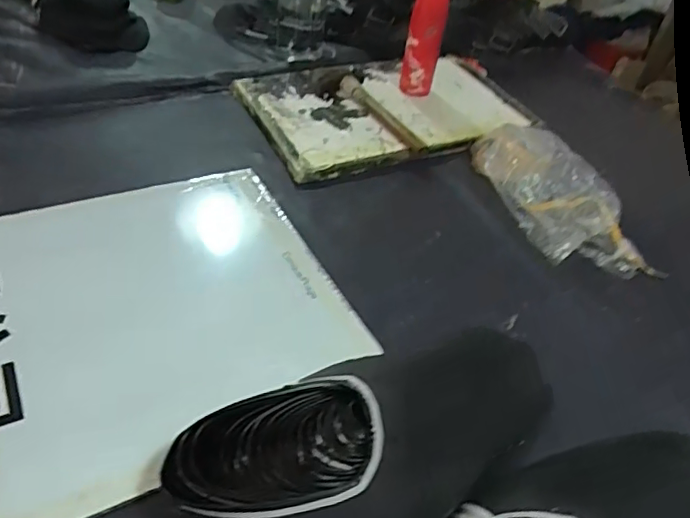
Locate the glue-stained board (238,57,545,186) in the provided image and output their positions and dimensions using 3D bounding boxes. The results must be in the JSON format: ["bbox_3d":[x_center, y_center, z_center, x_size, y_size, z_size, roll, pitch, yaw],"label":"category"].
[{"bbox_3d":[0.078,-0.256,0.976,0.471,0.034,0.296,-12,46,-20],"label":"glue-stained board"}]

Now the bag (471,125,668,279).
[{"bbox_3d":[0.289,-0.098,0.805,0.155,0.072,0.290,-12,46,-20],"label":"bag"}]

